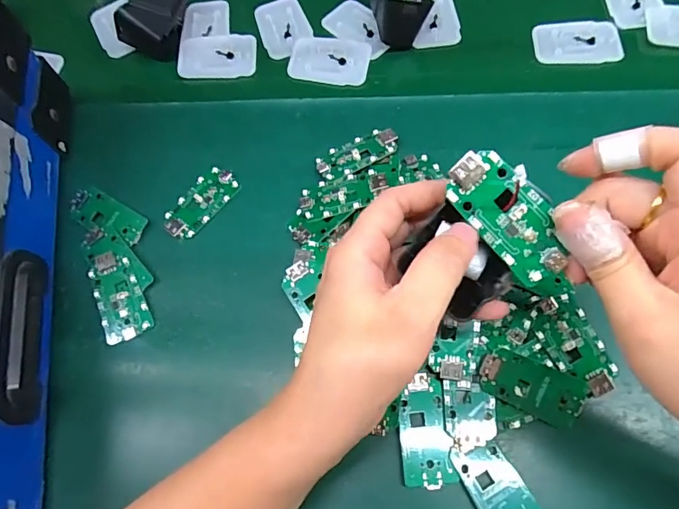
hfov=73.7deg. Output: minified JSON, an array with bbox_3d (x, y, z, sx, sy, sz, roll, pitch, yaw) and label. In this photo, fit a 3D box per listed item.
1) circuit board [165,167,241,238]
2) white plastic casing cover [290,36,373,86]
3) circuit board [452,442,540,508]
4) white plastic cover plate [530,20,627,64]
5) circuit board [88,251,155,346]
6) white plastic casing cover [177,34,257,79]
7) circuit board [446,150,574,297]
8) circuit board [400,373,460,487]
[{"bbox_3d":[-0.105,-0.039,0.347,0.031,0.005,0.063,33,71,16],"label":"circuit board"},{"bbox_3d":[-0.009,-0.171,0.395,0.069,0.006,0.048,11,67,8],"label":"white plastic casing cover"},{"bbox_3d":[0.091,0.136,0.258,0.031,0.005,0.055,-26,67,-9],"label":"circuit board"},{"bbox_3d":[0.201,-0.181,0.384,0.068,0.007,0.042,0,66,3],"label":"white plastic cover plate"},{"bbox_3d":[-0.155,0.028,0.318,0.031,0.008,0.065,-22,66,-7],"label":"circuit board"},{"bbox_3d":[-0.110,-0.179,0.406,0.071,0.006,0.044,2,66,4],"label":"white plastic casing cover"},{"bbox_3d":[0.078,-0.015,0.199,0.032,0.005,0.071,-40,91,3],"label":"circuit board"},{"bbox_3d":[0.052,0.105,0.273,0.030,0.005,0.062,-3,65,2],"label":"circuit board"}]

